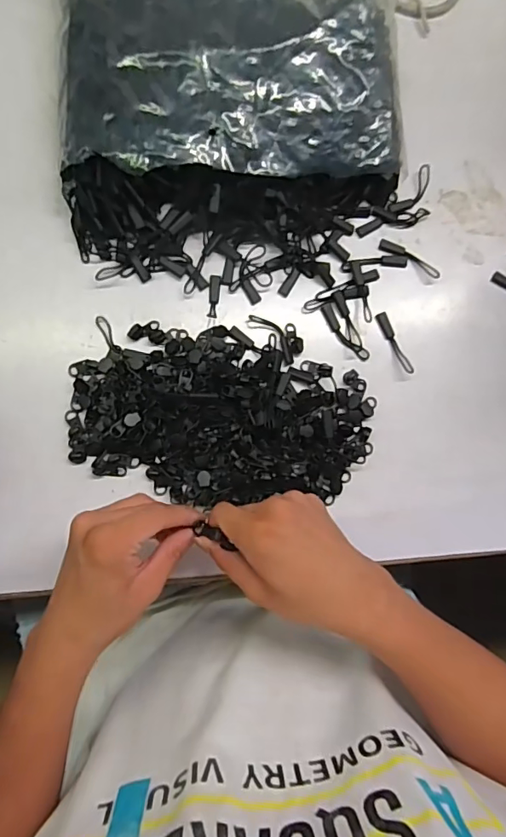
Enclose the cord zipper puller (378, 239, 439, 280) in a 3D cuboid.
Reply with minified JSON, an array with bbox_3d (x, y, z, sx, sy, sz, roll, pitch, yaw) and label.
[{"bbox_3d":[0.142,-0.144,0.439,0.060,0.008,0.011,30,83,-3],"label":"cord zipper puller"}]

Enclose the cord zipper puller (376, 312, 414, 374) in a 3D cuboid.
[{"bbox_3d":[0.125,-0.066,0.428,0.010,0.008,0.059,-24,88,-8],"label":"cord zipper puller"}]

